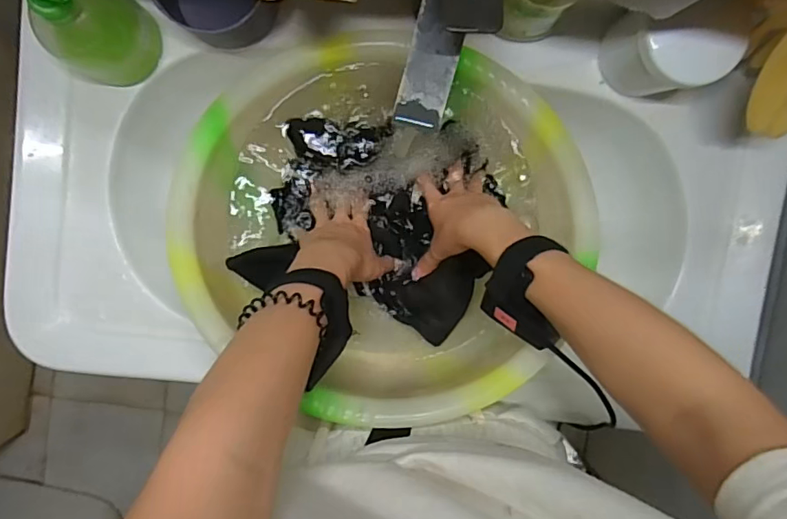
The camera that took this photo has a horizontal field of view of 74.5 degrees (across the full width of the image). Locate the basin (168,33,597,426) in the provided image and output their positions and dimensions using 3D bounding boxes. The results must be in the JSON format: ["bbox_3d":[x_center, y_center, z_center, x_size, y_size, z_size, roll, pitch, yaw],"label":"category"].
[{"bbox_3d":[-0.010,-0.025,0.535,0.373,0.140,0.373,2,74,-6],"label":"basin"}]

